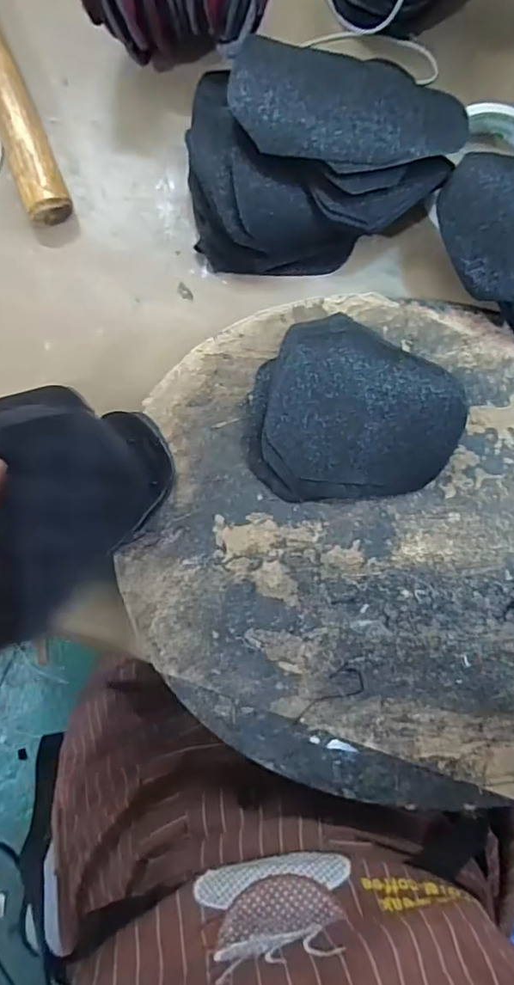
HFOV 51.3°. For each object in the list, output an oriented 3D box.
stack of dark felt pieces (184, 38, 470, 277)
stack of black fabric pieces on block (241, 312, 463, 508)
[{"bbox_3d":[0.039,-0.189,0.306,0.152,0.046,0.106,1,83,-6],"label":"stack of dark felt pieces"},{"bbox_3d":[0.054,-0.049,0.302,0.114,0.024,0.101,-5,84,-7],"label":"stack of black fabric pieces on block"}]

